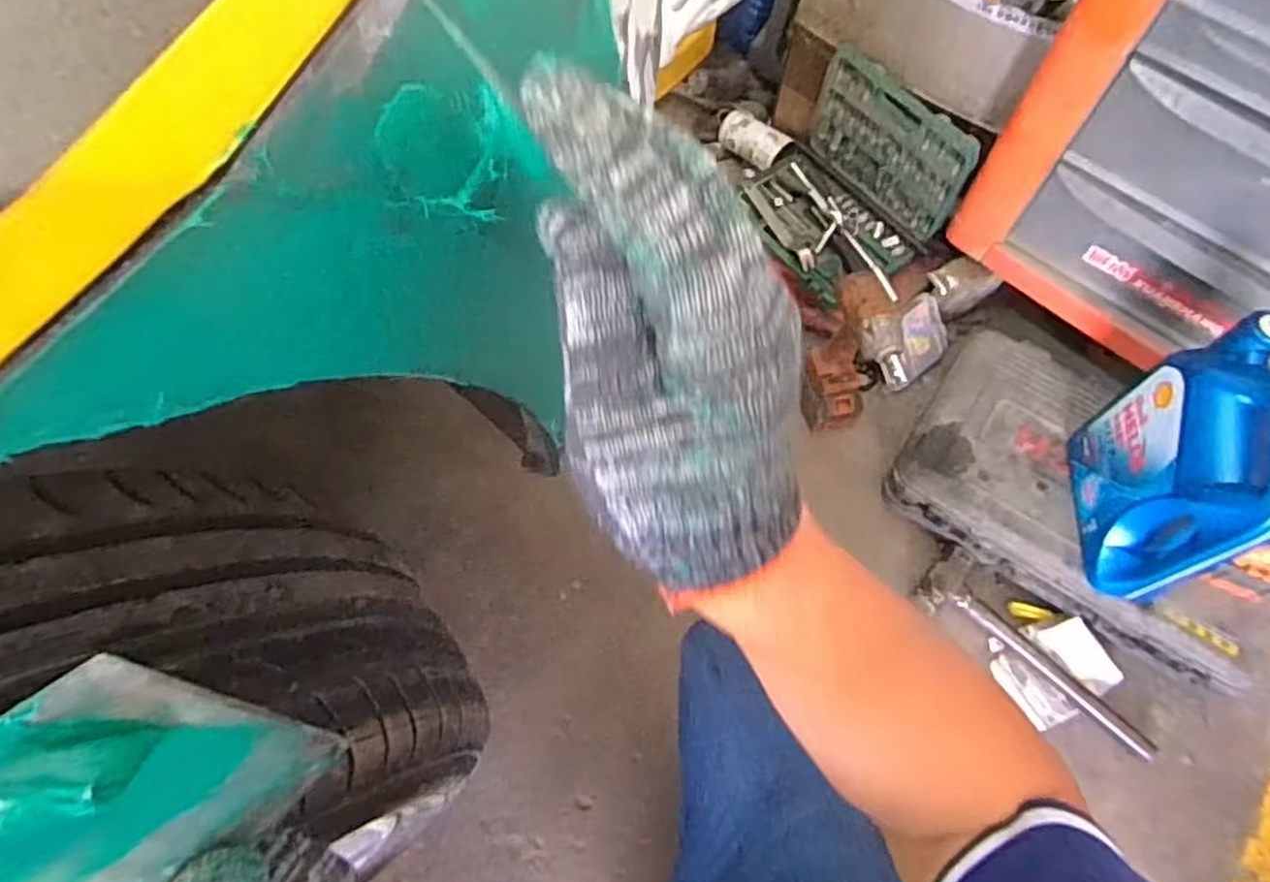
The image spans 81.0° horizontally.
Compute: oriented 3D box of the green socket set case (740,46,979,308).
[{"bbox_3d":[0.310,-0.398,1.131,0.214,0.206,0.286,-34,69,-17],"label":"green socket set case"}]

